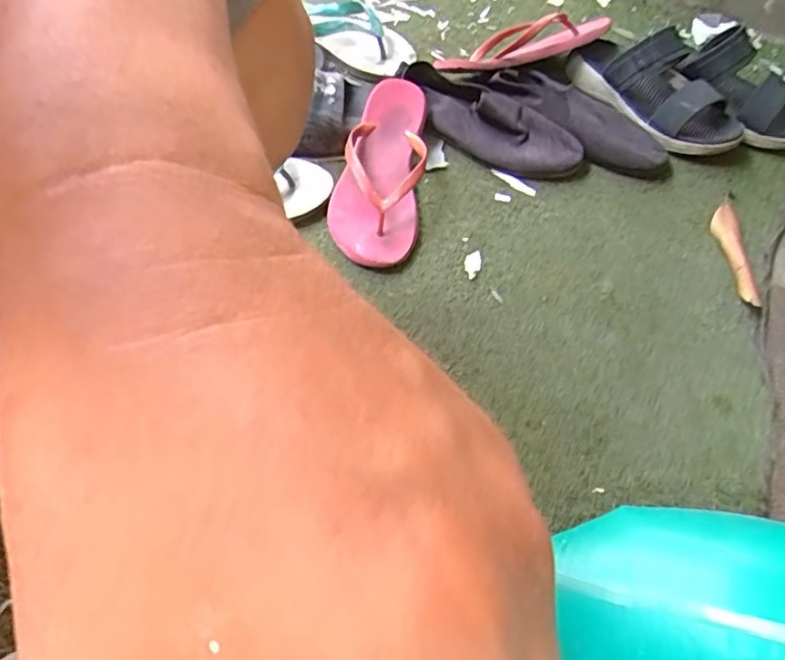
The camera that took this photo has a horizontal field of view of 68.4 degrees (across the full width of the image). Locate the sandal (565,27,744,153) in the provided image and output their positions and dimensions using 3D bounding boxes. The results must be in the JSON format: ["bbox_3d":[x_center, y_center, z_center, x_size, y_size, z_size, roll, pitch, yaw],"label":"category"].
[{"bbox_3d":[0.326,-0.305,0.707,0.108,0.094,0.221,-33,65,-22],"label":"sandal"}]

